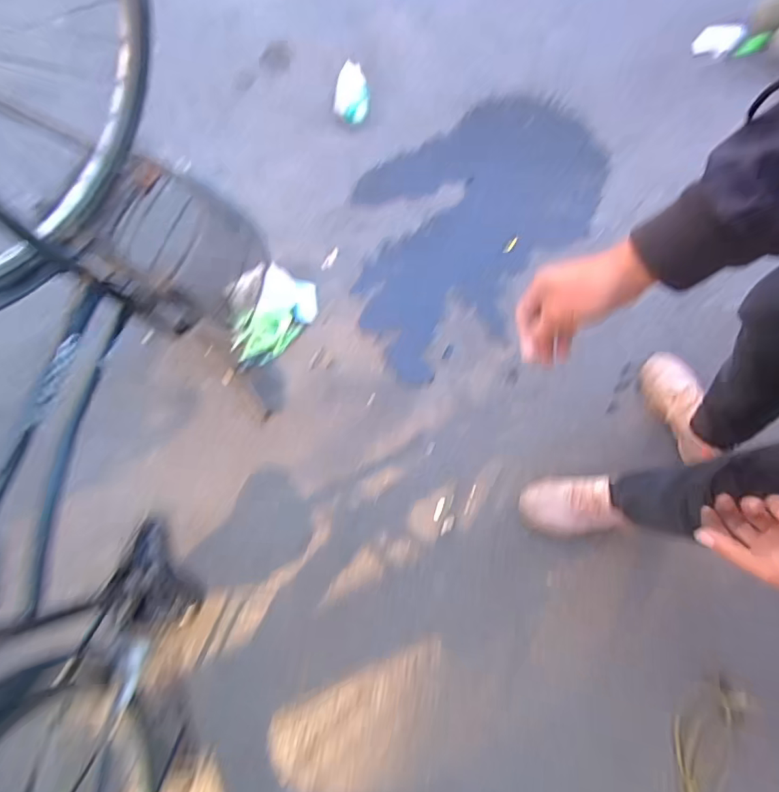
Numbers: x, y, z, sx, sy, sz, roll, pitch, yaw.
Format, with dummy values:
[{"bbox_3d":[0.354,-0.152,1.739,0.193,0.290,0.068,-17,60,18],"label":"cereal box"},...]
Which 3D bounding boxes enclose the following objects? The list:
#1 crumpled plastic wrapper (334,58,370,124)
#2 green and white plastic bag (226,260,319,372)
[{"bbox_3d":[-0.096,-0.822,1.327,0.094,0.033,0.152,13,97,1],"label":"crumpled plastic wrapper"},{"bbox_3d":[-0.304,-0.201,1.188,0.193,0.055,0.244,39,81,9],"label":"green and white plastic bag"}]

